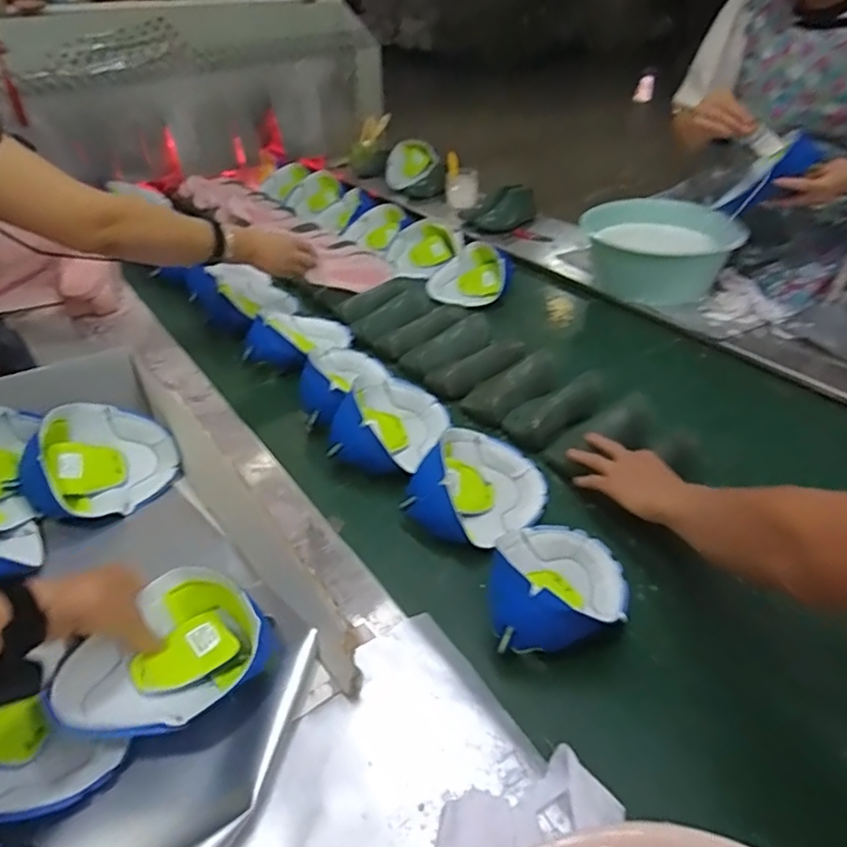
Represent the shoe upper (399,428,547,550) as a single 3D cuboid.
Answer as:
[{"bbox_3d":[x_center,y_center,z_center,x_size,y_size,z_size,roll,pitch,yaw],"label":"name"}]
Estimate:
[{"bbox_3d":[0.073,0.076,0.792,0.137,0.081,0.180,25,45,31],"label":"shoe upper"}]

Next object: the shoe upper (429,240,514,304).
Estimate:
[{"bbox_3d":[0.098,-0.316,1.311,0.181,0.086,0.104,6,38,11],"label":"shoe upper"}]

